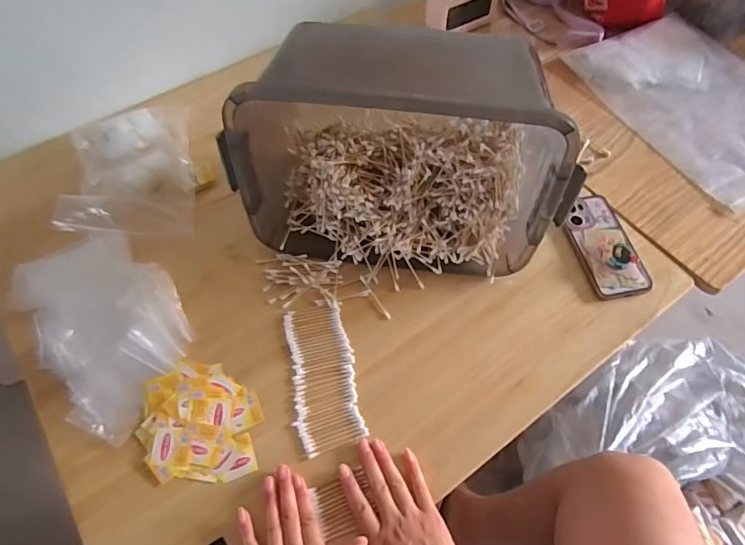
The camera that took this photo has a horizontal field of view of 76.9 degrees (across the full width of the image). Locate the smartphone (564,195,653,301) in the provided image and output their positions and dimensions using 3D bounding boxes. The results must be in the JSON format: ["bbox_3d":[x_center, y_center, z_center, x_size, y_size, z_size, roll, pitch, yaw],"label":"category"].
[{"bbox_3d":[0.321,-0.042,0.653,0.080,0.018,0.163,-7,59,-3],"label":"smartphone"}]

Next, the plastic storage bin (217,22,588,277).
[{"bbox_3d":[0.039,-0.148,0.599,0.391,0.242,0.208,5,59,4],"label":"plastic storage bin"}]

